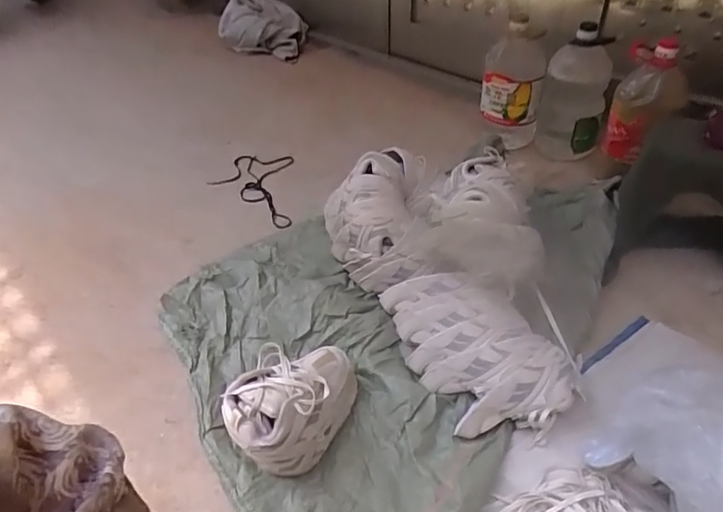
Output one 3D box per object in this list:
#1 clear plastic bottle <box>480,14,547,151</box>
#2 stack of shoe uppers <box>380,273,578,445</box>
[{"bbox_3d":[0.422,-0.472,1.461,0.170,0.343,0.135,16,26,28],"label":"clear plastic bottle"},{"bbox_3d":[0.179,0.143,0.899,0.183,0.109,0.348,-20,42,-22],"label":"stack of shoe uppers"}]

